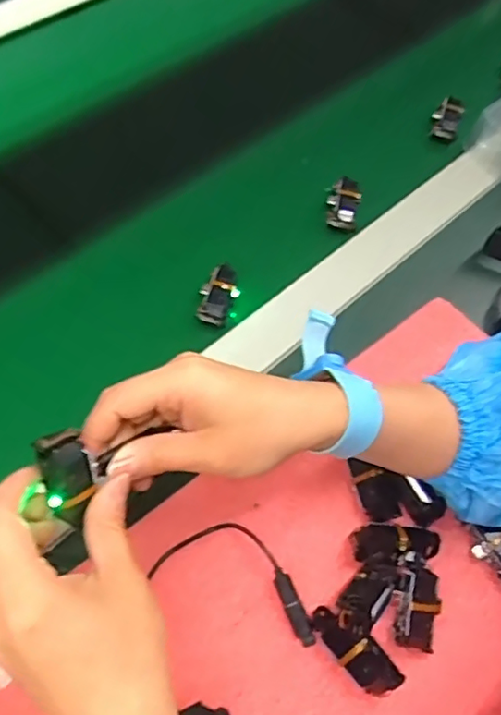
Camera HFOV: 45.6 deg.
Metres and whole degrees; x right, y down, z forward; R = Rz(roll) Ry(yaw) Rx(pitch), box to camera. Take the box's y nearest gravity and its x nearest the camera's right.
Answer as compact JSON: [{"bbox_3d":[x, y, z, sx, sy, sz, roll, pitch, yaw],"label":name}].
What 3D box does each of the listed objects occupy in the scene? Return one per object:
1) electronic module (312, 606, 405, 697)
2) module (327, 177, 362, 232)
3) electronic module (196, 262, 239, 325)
[{"bbox_3d":[0.058,0.165,0.336,0.055,0.025,0.021,42,66,17],"label":"electronic module"},{"bbox_3d":[0.084,-0.140,0.530,0.027,0.016,0.053,14,61,3],"label":"module"},{"bbox_3d":[-0.024,-0.050,0.462,0.029,0.016,0.049,10,60,1],"label":"electronic module"}]

